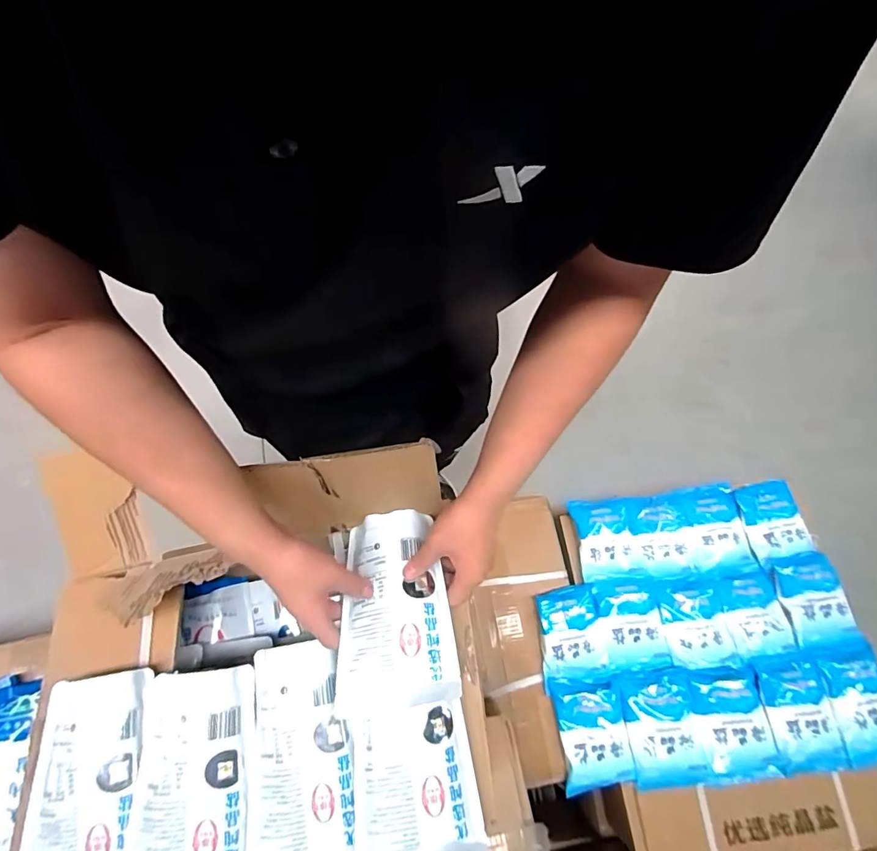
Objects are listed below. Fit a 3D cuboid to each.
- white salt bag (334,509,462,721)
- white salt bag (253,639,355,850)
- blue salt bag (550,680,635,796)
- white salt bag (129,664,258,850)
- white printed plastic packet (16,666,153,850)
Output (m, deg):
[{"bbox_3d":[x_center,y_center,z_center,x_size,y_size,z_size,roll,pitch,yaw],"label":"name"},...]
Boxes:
[{"bbox_3d":[-0.050,0.188,0.506,0.116,0.023,0.195,-9,56,-2],"label":"white salt bag"},{"bbox_3d":[-0.135,0.325,0.470,0.093,0.021,0.199,-10,71,-3],"label":"white salt bag"},{"bbox_3d":[0.253,0.501,0.783,0.110,0.020,0.154,-6,71,-2],"label":"blue salt bag"},{"bbox_3d":[-0.235,0.350,0.462,0.114,0.029,0.200,-5,71,-1],"label":"white salt bag"},{"bbox_3d":[-0.345,0.354,0.459,0.105,0.027,0.202,-5,71,-1],"label":"white printed plastic packet"}]

